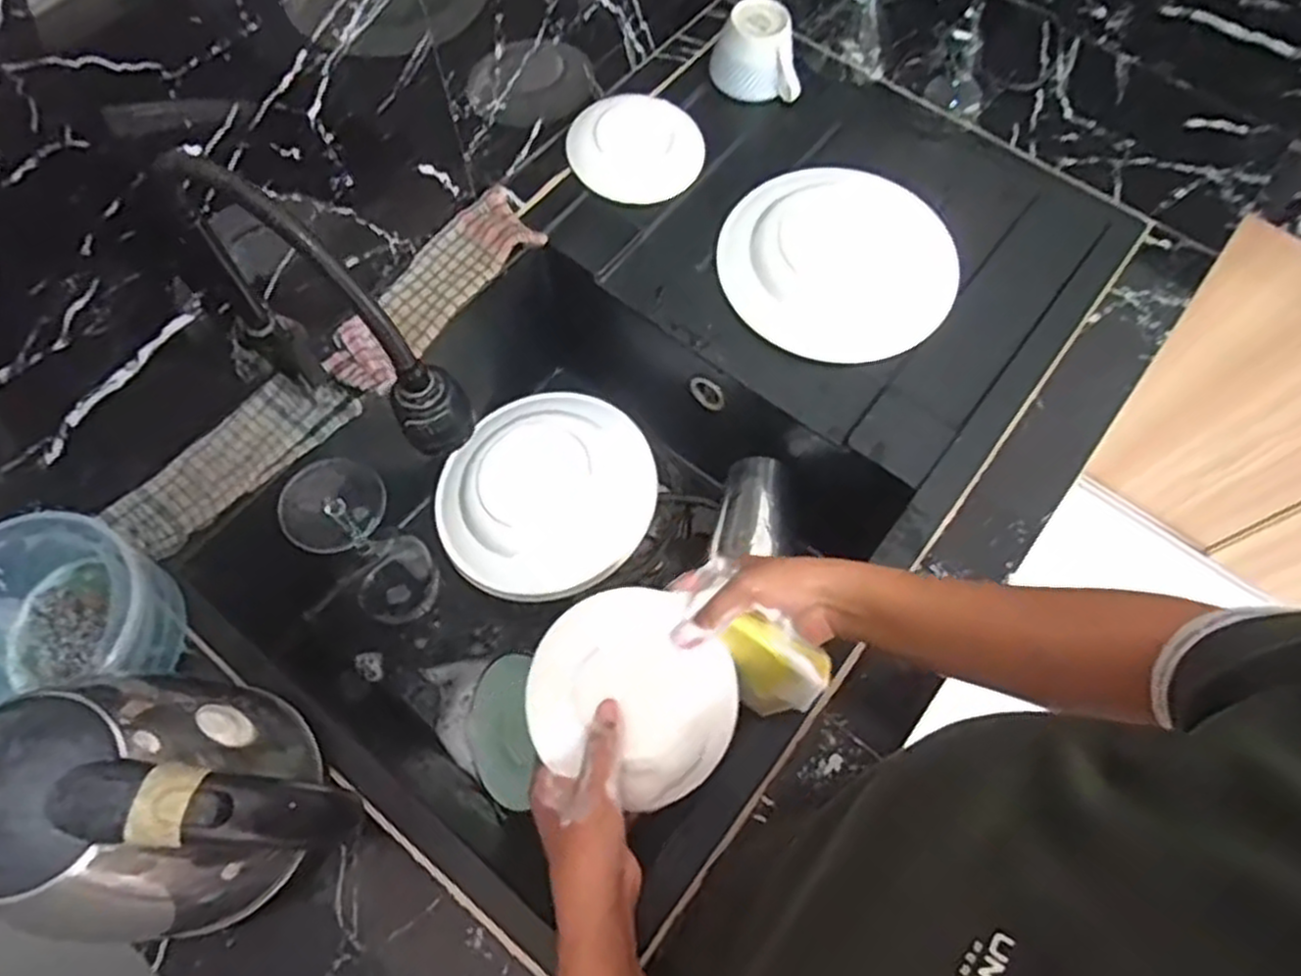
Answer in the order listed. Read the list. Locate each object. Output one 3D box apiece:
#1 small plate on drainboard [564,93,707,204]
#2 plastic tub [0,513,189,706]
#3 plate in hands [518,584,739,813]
[{"bbox_3d":[-0.011,-0.342,0.795,0.127,0.017,0.121,1,77,-4],"label":"small plate on drainboard"},{"bbox_3d":[-0.437,0.095,0.562,0.147,0.080,0.123,-21,68,-9],"label":"plastic tub"},{"bbox_3d":[-0.010,0.135,0.509,0.137,0.016,0.122,43,71,-3],"label":"plate in hands"}]

